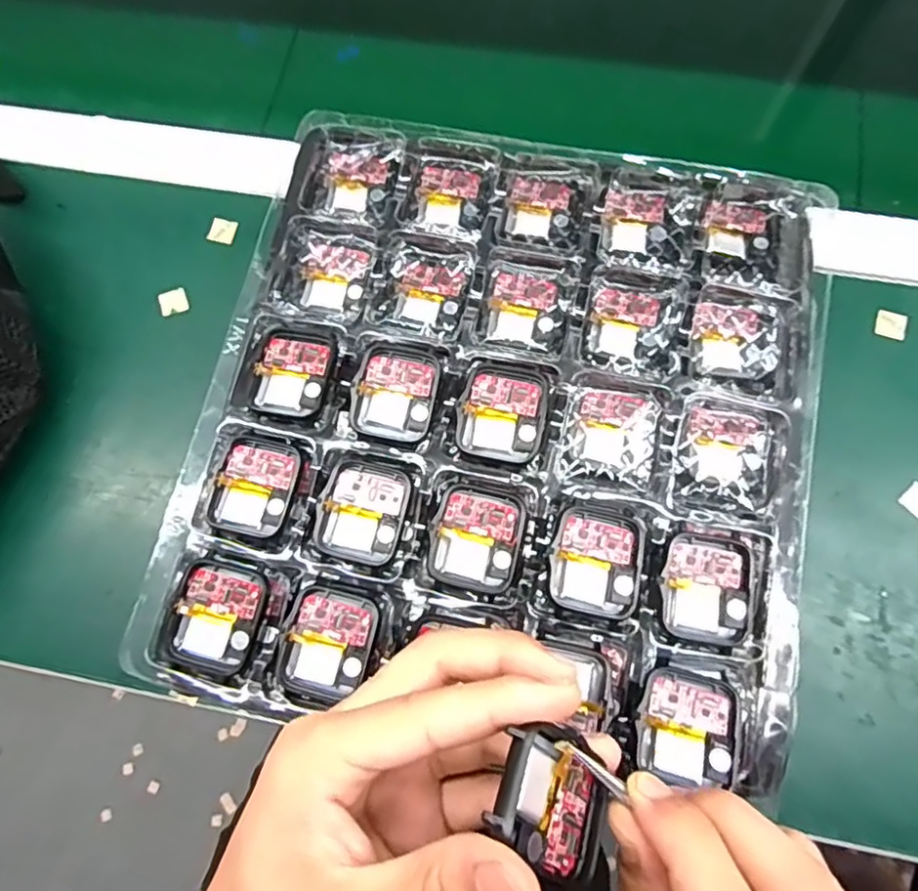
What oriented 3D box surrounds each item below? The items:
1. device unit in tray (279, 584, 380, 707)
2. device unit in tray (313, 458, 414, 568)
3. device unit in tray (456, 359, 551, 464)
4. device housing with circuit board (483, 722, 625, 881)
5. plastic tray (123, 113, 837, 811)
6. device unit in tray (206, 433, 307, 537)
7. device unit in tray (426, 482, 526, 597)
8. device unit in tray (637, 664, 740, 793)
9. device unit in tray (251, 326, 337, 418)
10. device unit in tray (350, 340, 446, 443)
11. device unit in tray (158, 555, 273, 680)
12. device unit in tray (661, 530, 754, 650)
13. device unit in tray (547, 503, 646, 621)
[{"bbox_3d":[-0.054,0.082,0.256,0.035,0.004,0.045,14,76,6],"label":"device unit in tray"},{"bbox_3d":[-0.042,0.028,0.270,0.036,0.004,0.043,15,76,6],"label":"device unit in tray"},{"bbox_3d":[0.020,-0.015,0.279,0.037,0.010,0.043,11,76,5],"label":"device unit in tray"},{"bbox_3d":[0.028,0.105,0.182,0.049,0.008,0.034,49,48,-25],"label":"device housing with circuit board"},{"bbox_3d":[0.021,-0.016,0.283,0.263,0.017,0.274,10,75,5],"label":"plastic tray"},{"bbox_3d":[-0.090,0.018,0.275,0.035,0.004,0.044,12,76,5],"label":"device unit in tray"},{"bbox_3d":[0.008,0.040,0.264,0.037,0.008,0.042,14,76,6],"label":"device unit in tray"},{"bbox_3d":[0.088,0.108,0.239,0.036,0.011,0.038,18,77,7],"label":"device unit in tray"},{"bbox_3d":[-0.077,-0.035,0.287,0.035,0.004,0.042,10,76,5],"label":"device unit in tray"},{"bbox_3d":[-0.028,-0.025,0.283,0.037,0.005,0.043,12,76,5],"label":"device unit in tray"},{"bbox_3d":[-0.102,0.072,0.258,0.037,0.005,0.045,18,76,7],"label":"device unit in tray"},{"bbox_3d":[0.102,0.058,0.253,0.036,0.009,0.043,9,76,5],"label":"device unit in tray"},{"bbox_3d":[0.057,0.048,0.258,0.036,0.008,0.043,12,76,5],"label":"device unit in tray"}]

